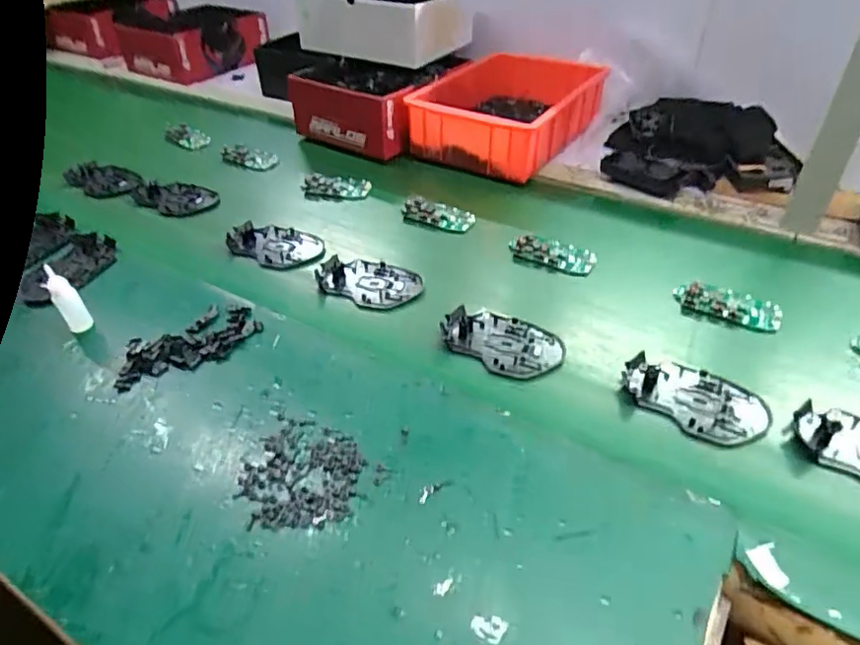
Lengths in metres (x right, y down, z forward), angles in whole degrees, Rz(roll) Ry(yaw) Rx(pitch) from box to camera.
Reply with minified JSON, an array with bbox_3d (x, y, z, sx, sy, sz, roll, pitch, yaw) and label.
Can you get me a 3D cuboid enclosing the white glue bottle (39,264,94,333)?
[{"bbox_3d":[-0.355,-0.020,0.561,0.023,0.070,0.024,-32,49,-29],"label":"white glue bottle"}]

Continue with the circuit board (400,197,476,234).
[{"bbox_3d":[0.011,-0.138,0.732,0.093,0.018,0.050,17,46,21],"label":"circuit board"}]

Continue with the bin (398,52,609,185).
[{"bbox_3d":[0.112,-0.314,0.865,0.231,0.102,0.272,21,47,24],"label":"bin"}]

